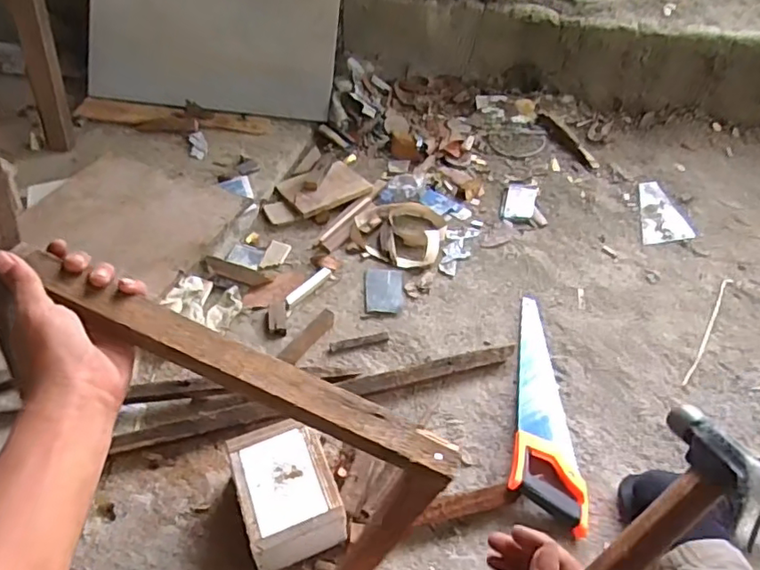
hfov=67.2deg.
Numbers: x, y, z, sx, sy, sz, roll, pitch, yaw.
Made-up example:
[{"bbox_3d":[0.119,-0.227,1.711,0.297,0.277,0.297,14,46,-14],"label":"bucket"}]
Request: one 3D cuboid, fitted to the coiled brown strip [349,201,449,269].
[{"bbox_3d":[0.040,-0.120,1.204,0.189,0.038,0.178,18,50,11],"label":"coiled brown strip"}]

